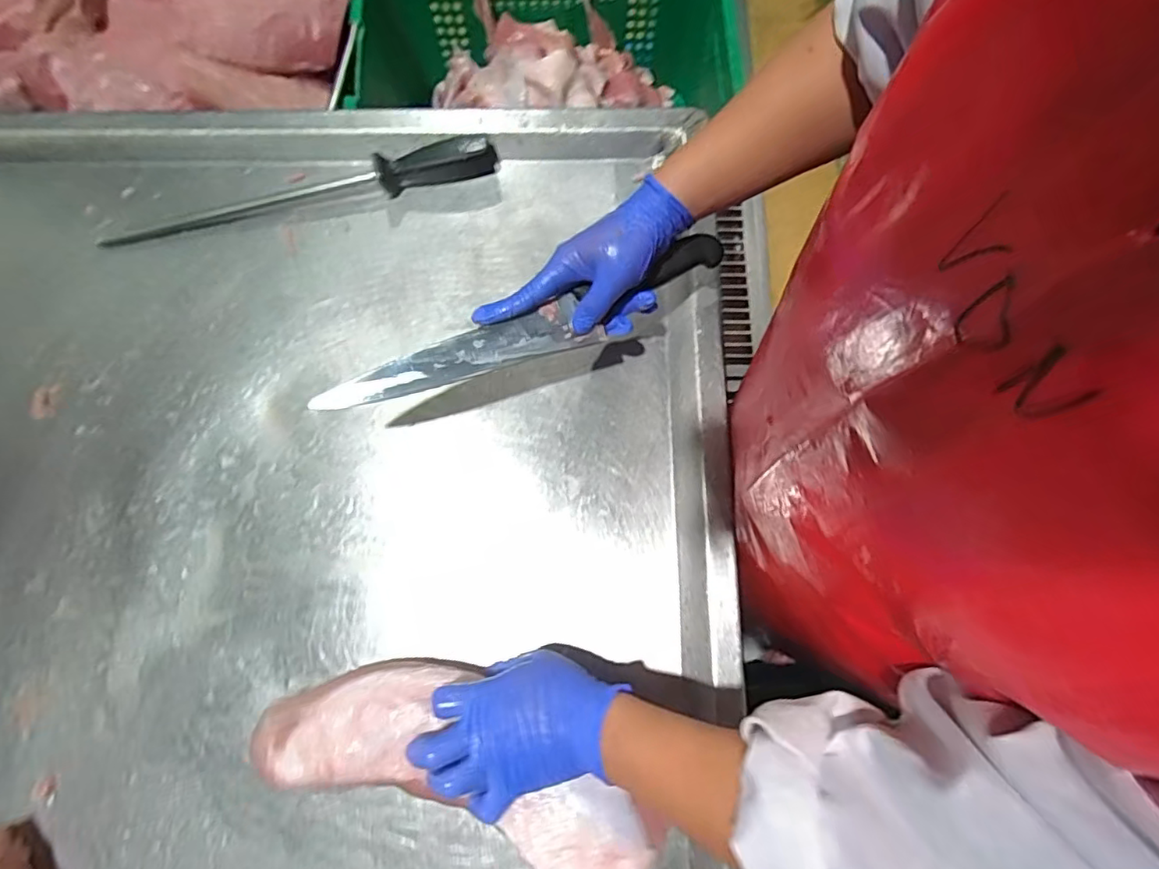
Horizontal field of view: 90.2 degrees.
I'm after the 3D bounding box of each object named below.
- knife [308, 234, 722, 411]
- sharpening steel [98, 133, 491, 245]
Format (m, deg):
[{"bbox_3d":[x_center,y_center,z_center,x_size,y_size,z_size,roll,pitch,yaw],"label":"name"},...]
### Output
[{"bbox_3d":[-0.038,-0.085,0.480,0.357,0.019,0.043,-24,79,-8],"label":"knife"},{"bbox_3d":[-0.285,-0.246,0.590,0.400,0.037,0.026,-14,78,-3],"label":"sharpening steel"}]

